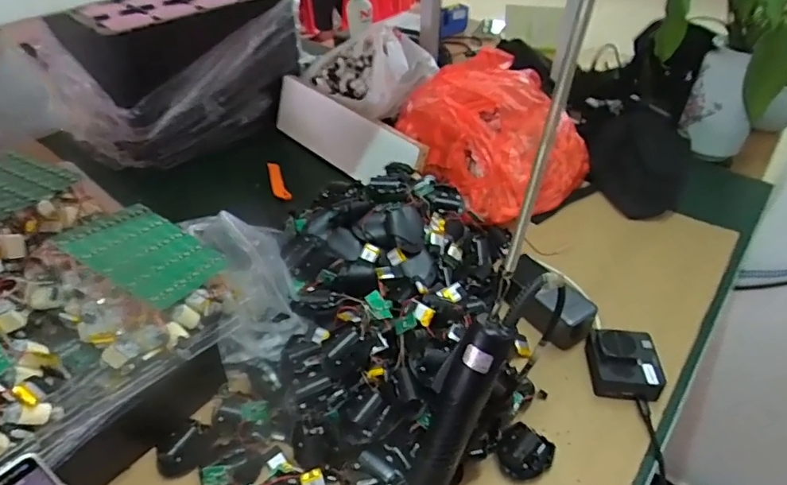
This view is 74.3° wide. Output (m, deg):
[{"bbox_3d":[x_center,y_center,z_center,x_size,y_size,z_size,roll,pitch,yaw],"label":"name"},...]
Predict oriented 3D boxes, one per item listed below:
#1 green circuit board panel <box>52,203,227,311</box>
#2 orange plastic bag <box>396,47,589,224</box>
[{"bbox_3d":[-0.244,0.008,0.516,0.132,0.009,0.112,31,27,8],"label":"green circuit board panel"},{"bbox_3d":[0.167,-0.188,0.868,0.264,0.169,0.275,-25,46,-27],"label":"orange plastic bag"}]

